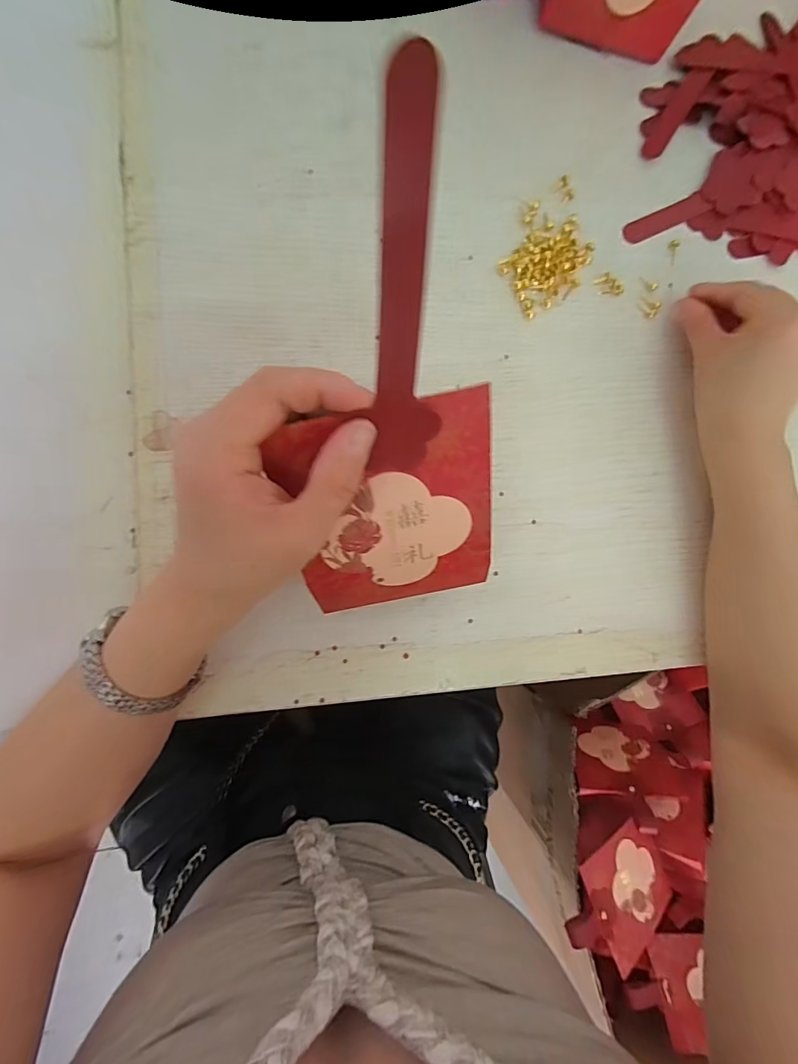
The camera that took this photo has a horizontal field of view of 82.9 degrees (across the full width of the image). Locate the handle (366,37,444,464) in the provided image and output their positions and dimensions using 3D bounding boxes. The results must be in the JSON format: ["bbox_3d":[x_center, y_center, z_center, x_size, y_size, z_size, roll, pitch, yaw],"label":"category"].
[{"bbox_3d":[0.003,-0.073,0.157,0.026,0.129,0.004,-5,45,-7],"label":"handle"}]

